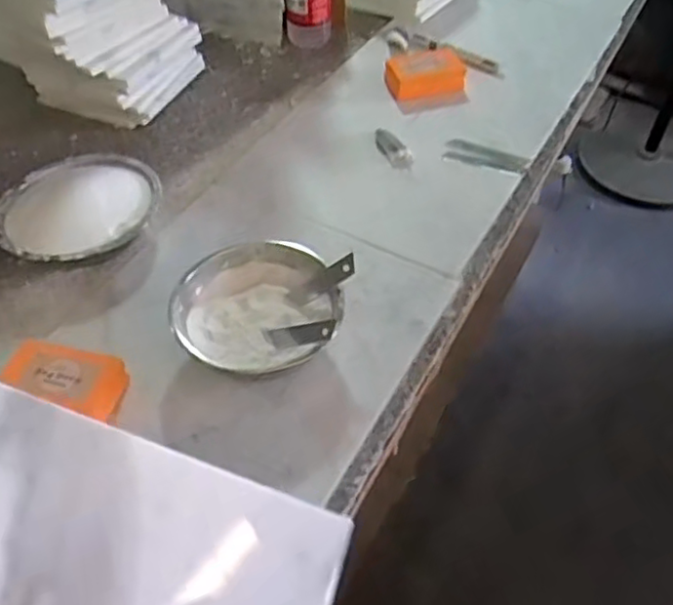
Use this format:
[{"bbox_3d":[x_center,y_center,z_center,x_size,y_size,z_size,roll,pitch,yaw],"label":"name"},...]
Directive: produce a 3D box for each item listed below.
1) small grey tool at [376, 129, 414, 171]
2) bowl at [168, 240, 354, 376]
[{"bbox_3d":[0.066,-0.182,0.791,0.030,0.008,0.072,-21,53,-14],"label":"small grey tool"},{"bbox_3d":[-0.066,0.007,0.602,0.147,0.060,0.131,9,52,10],"label":"bowl"}]

